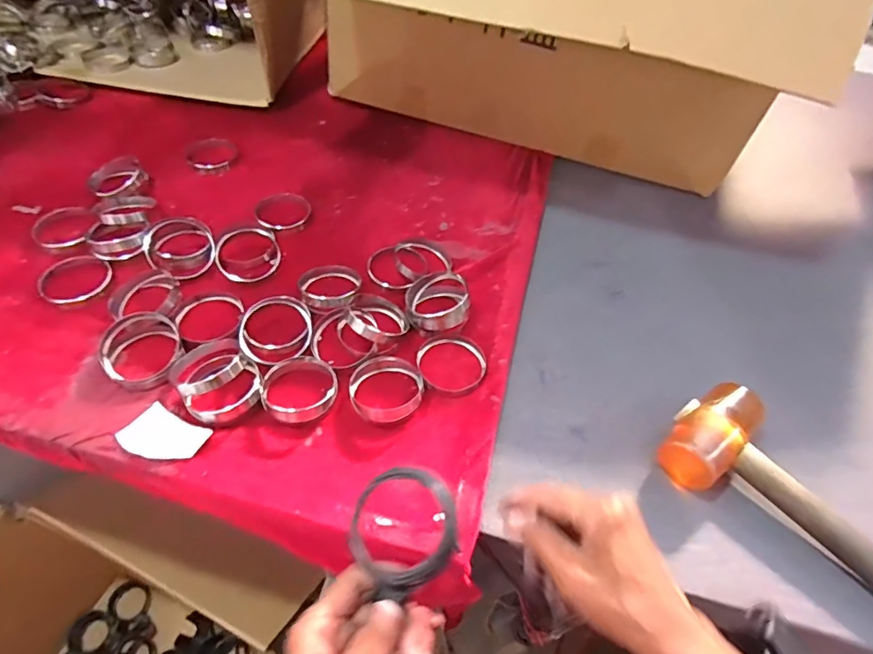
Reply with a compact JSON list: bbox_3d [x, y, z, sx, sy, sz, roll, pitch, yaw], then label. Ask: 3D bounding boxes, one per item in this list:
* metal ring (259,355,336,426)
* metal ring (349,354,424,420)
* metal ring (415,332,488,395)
[{"bbox_3d":[-0.132,0.060,0.490,0.071,0.018,0.064,-22,58,-19],"label":"metal ring"},{"bbox_3d":[-0.051,0.061,0.513,0.074,0.012,0.071,2,54,-3],"label":"metal ring"},{"bbox_3d":[0.017,0.036,0.544,0.077,0.018,0.077,2,54,-3],"label":"metal ring"}]

